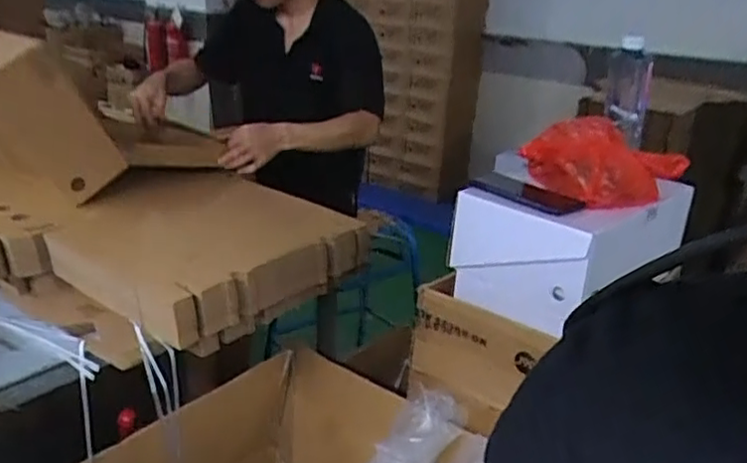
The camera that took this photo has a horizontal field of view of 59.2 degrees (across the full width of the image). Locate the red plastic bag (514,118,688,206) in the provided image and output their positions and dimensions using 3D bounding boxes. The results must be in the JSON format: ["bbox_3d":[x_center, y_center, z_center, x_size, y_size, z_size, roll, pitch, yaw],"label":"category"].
[{"bbox_3d":[0.354,-0.109,1.011,0.180,0.090,0.211,20,28,35],"label":"red plastic bag"}]

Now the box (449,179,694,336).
[{"bbox_3d":[0.313,0.007,1.040,0.344,0.169,0.223,-17,30,-40],"label":"box"}]

